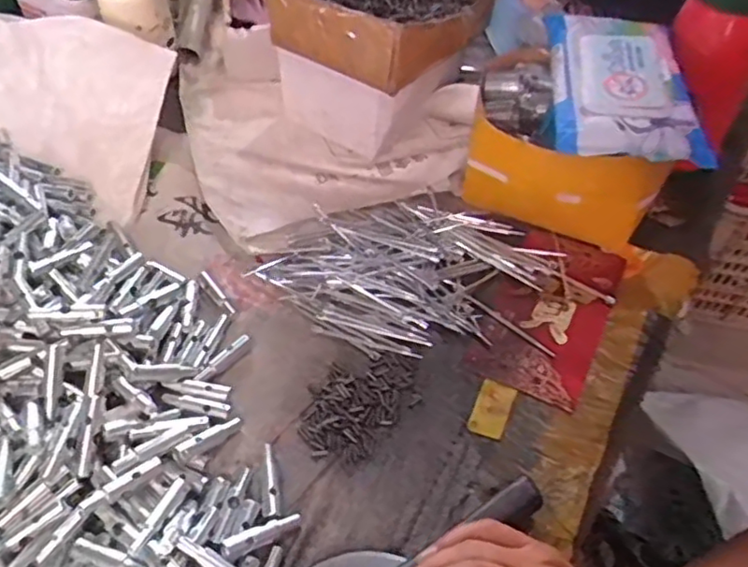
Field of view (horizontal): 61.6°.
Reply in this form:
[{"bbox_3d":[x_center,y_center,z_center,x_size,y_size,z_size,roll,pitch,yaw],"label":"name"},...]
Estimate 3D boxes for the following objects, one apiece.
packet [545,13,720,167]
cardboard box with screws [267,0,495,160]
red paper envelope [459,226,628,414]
[{"bbox_3d":[0.202,-0.173,0.519,0.115,0.025,0.179,3,58,-3],"label":"packet"},{"bbox_3d":[0.006,-0.223,0.610,0.170,0.154,0.166,34,57,22],"label":"cardboard box with screws"},{"bbox_3d":[0.143,0.017,0.517,0.094,0.008,0.171,23,51,18],"label":"red paper envelope"}]

